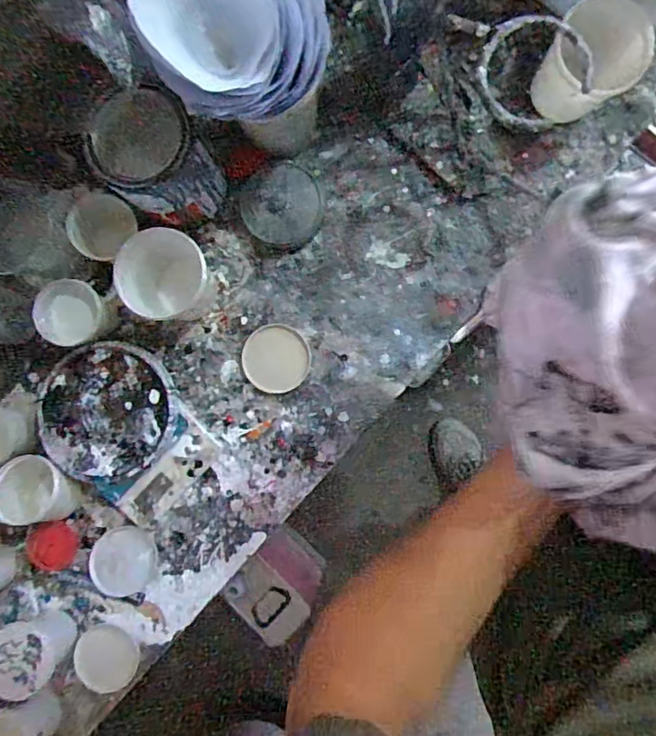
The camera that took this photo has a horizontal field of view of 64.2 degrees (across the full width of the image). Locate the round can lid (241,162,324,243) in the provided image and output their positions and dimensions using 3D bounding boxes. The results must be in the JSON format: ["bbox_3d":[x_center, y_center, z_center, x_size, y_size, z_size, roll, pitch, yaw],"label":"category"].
[{"bbox_3d":[-0.052,-0.190,0.609,0.091,0.007,0.087,-2,98,-10],"label":"round can lid"}]

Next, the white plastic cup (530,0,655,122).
[{"bbox_3d":[0.285,-0.329,0.562,0.094,0.096,0.087,0,86,6],"label":"white plastic cup"}]

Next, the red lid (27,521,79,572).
[{"bbox_3d":[-0.319,0.205,0.606,0.050,0.026,0.057,-25,84,4],"label":"red lid"}]

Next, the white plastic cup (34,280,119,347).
[{"bbox_3d":[-0.285,-0.060,0.595,0.067,0.061,0.071,0,86,6],"label":"white plastic cup"}]

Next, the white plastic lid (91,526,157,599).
[{"bbox_3d":[-0.235,0.223,0.603,0.073,0.019,0.074,0,86,6],"label":"white plastic lid"}]

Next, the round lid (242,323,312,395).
[{"bbox_3d":[-0.061,-0.011,0.619,0.078,0.011,0.080,0,86,6],"label":"round lid"}]

